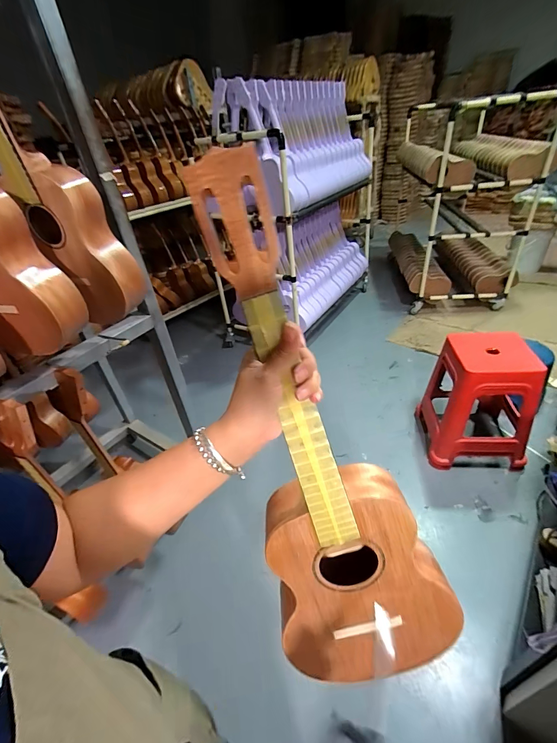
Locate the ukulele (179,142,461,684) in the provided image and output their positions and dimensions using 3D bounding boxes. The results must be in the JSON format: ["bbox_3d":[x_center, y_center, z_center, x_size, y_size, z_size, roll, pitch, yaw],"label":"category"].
[{"bbox_3d":[0.049,0.109,0.384,0.210,0.649,0.078,-18,18,0],"label":"ukulele"}]

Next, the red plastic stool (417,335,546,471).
[{"bbox_3d":[0.795,0.096,1.371,0.332,0.485,0.358,-1,37,9],"label":"red plastic stool"}]

